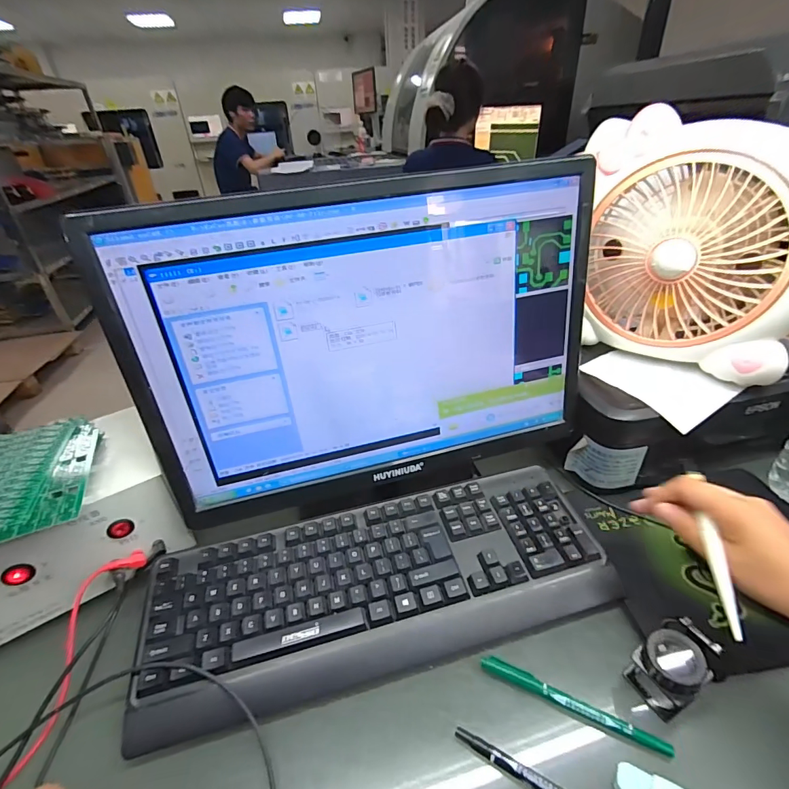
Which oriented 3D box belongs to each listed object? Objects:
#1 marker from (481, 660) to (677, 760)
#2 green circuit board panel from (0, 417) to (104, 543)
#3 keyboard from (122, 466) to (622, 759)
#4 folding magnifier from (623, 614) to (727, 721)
[{"bbox_3d":[0.138,0.240,0.323,0.138,0.007,0.012,14,38,24],"label":"marker"},{"bbox_3d":[-0.345,0.074,0.379,0.118,0.017,0.158,-16,36,-17],"label":"green circuit board panel"},{"bbox_3d":[-0.010,0.176,0.401,0.430,0.033,0.150,-11,34,-11],"label":"keyboard"},{"bbox_3d":[0.214,0.211,0.319,0.051,0.057,0.043,-19,37,-22],"label":"folding magnifier"}]

